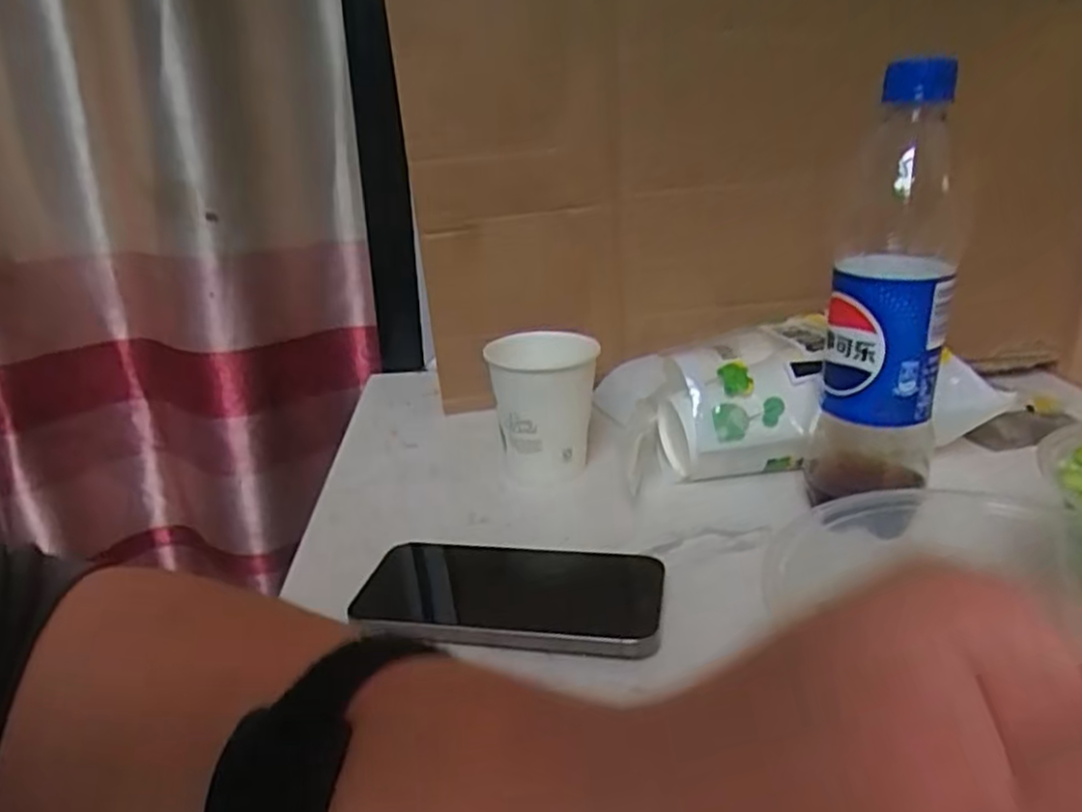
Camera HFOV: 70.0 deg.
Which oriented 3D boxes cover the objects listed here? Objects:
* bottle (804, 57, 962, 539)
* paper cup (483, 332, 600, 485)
[{"bbox_3d":[0.181,-0.053,0.403,0.055,0.223,0.066,9,24,26],"label":"bottle"},{"bbox_3d":[0.002,-0.003,0.500,0.064,0.075,0.066,-3,22,1],"label":"paper cup"}]

